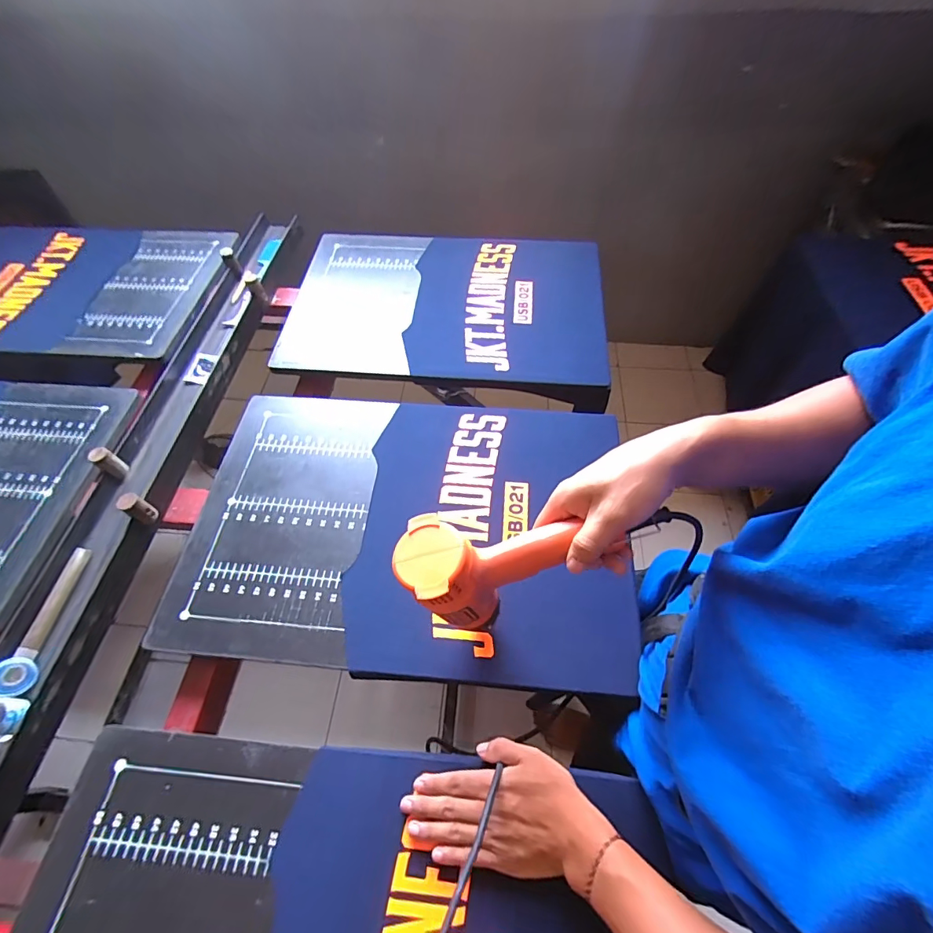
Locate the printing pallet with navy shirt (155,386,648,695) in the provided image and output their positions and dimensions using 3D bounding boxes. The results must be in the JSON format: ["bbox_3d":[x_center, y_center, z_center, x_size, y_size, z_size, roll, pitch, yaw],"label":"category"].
[{"bbox_3d":[-0.084,0.069,0.606,0.575,0.019,0.398,2,58,3],"label":"printing pallet with navy shirt"}]

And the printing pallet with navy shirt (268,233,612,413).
[{"bbox_3d":[-0.038,-0.313,0.863,0.597,0.056,0.387,4,58,5],"label":"printing pallet with navy shirt"}]

